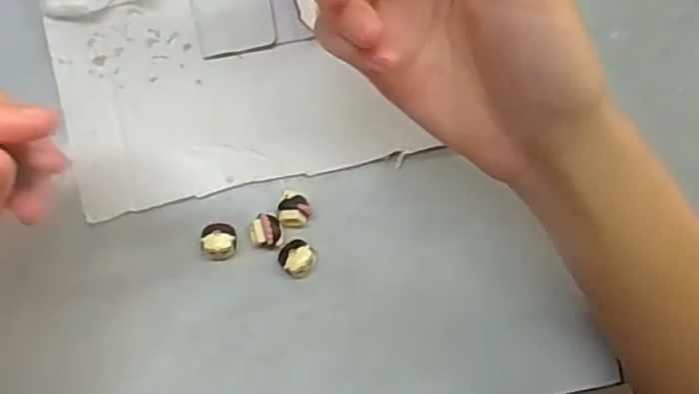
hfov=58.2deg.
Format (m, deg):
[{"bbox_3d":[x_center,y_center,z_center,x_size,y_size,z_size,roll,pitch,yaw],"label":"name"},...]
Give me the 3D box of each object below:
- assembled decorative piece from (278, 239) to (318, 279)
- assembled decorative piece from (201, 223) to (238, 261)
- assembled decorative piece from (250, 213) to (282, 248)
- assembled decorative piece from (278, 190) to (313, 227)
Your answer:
[{"bbox_3d":[-0.024,0.029,0.297,0.016,0.014,0.018,-44,93,-5],"label":"assembled decorative piece"},{"bbox_3d":[-0.061,0.021,0.294,0.016,0.015,0.017,2,88,-5],"label":"assembled decorative piece"},{"bbox_3d":[-0.039,0.015,0.296,0.014,0.016,0.014,8,88,-5],"label":"assembled decorative piece"},{"bbox_3d":[-0.026,0.006,0.297,0.015,0.014,0.016,8,88,-5],"label":"assembled decorative piece"}]

